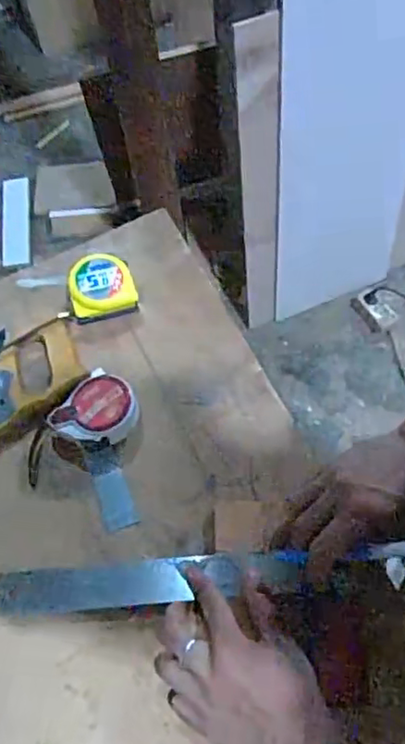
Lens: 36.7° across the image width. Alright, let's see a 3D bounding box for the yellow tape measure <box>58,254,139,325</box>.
[{"bbox_3d":[-0.111,-0.088,0.641,0.077,0.029,0.064,-15,66,-5],"label":"yellow tape measure"}]

